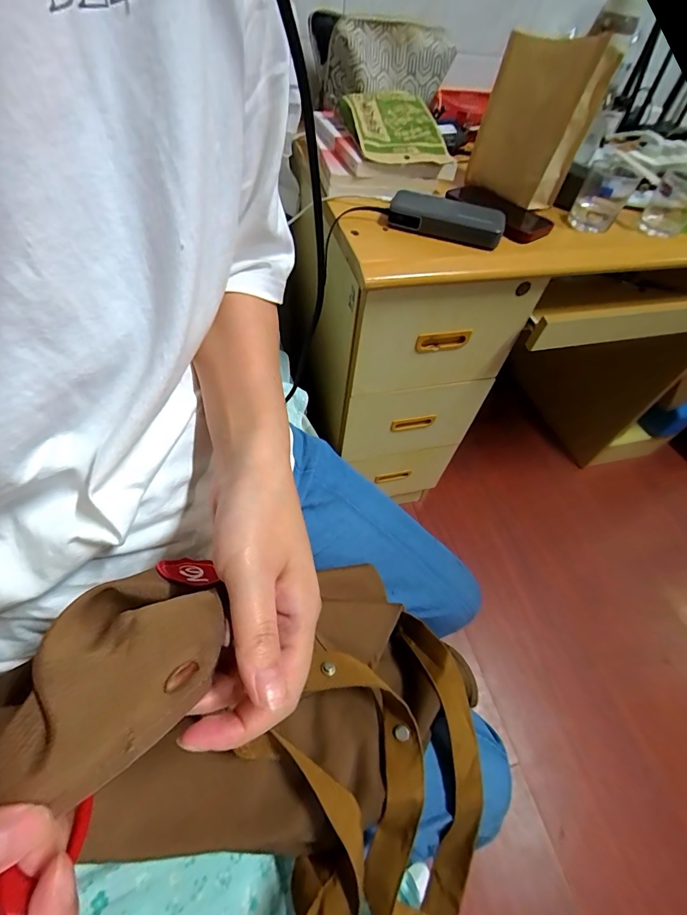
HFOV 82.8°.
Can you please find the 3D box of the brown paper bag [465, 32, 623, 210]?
[{"bbox_3d":[0.304,-0.535,0.622,0.101,0.194,0.146,-34,64,-32],"label":"brown paper bag"}]

